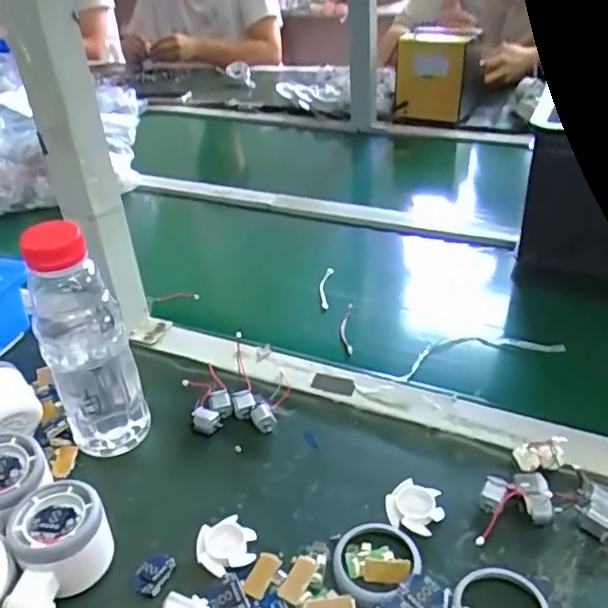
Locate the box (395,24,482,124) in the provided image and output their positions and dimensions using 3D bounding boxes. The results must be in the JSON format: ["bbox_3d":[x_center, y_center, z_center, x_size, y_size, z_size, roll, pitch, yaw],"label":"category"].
[{"bbox_3d":[0.256,-0.450,1.179,0.128,0.159,0.183,8,36,17],"label":"box"}]

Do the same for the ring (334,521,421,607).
[{"bbox_3d":[0.049,0.172,0.407,0.057,0.011,0.062,-3,34,2],"label":"ring"}]

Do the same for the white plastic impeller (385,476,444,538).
[{"bbox_3d":[0.081,0.148,0.444,0.039,0.007,0.038,-3,34,2],"label":"white plastic impeller"}]

